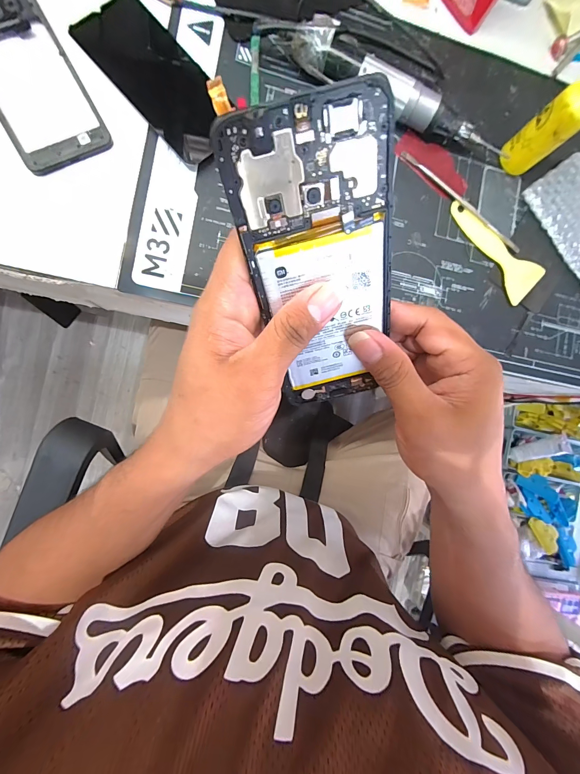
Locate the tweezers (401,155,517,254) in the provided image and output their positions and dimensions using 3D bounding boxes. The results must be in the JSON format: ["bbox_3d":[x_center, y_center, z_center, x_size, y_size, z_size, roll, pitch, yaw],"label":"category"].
[{"bbox_3d":[0.180,-0.194,0.336,0.158,0.007,0.011,36,84,-7],"label":"tweezers"}]

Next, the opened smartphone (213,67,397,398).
[{"bbox_3d":[0.019,-0.052,0.175,0.071,0.004,0.161,-13,133,2],"label":"opened smartphone"}]

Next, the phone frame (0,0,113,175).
[{"bbox_3d":[-0.228,-0.272,0.272,0.075,0.004,0.171,-29,94,-8],"label":"phone frame"}]

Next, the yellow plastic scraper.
[{"bbox_3d":[0.217,-0.148,0.342,0.122,0.009,0.048,44,83,-6],"label":"yellow plastic scraper"}]

